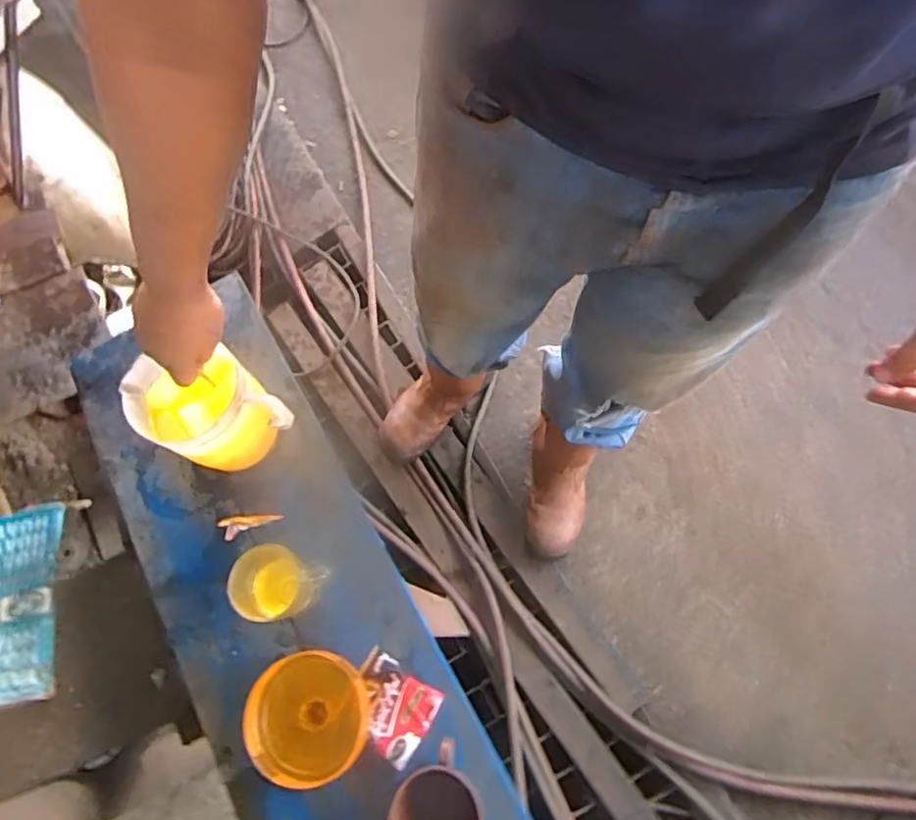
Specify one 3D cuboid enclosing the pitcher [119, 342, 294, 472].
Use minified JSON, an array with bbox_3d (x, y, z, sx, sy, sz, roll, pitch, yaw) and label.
[{"bbox_3d":[-0.292,0.005,0.728,0.145,0.119,0.120,36,74,14],"label":"pitcher"}]

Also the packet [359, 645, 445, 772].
[{"bbox_3d":[-0.075,0.321,0.673,0.095,0.022,0.082,30,72,13],"label":"packet"}]

